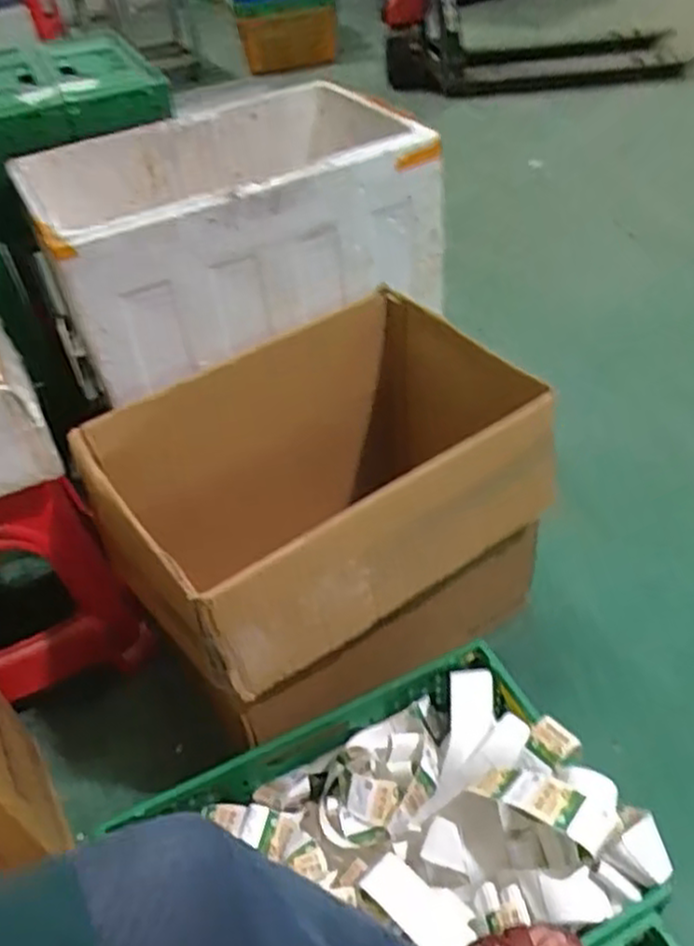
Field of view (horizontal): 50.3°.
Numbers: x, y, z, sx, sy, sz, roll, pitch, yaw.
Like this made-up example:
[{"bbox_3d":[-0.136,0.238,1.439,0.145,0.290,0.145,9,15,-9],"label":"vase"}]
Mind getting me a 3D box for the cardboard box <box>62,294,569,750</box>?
[{"bbox_3d":[-0.030,0.099,1.247,0.631,0.491,0.461,-27,45,-19],"label":"cardboard box"}]

